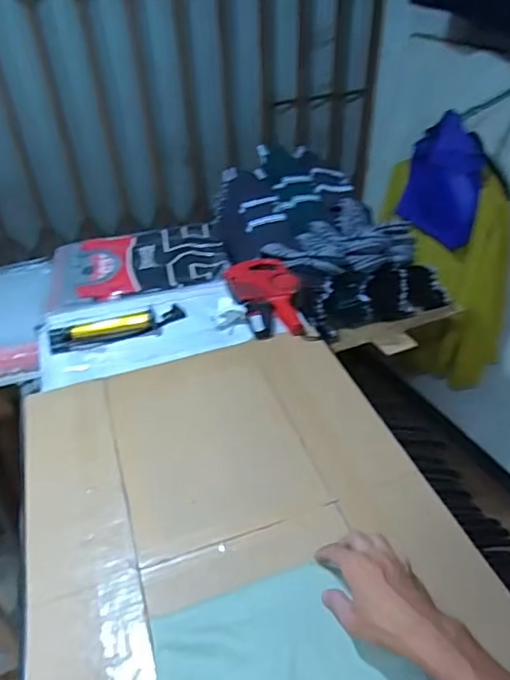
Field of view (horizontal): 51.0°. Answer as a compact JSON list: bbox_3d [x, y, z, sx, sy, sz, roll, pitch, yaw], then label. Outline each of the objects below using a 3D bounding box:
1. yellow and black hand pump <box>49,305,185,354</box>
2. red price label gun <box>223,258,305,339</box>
[{"bbox_3d":[-0.252,-0.027,0.986,0.241,0.029,0.048,-15,40,-13],"label":"yellow and black hand pump"},{"bbox_3d":[0.028,-0.086,1.024,0.121,0.053,0.210,-16,40,-14],"label":"red price label gun"}]

